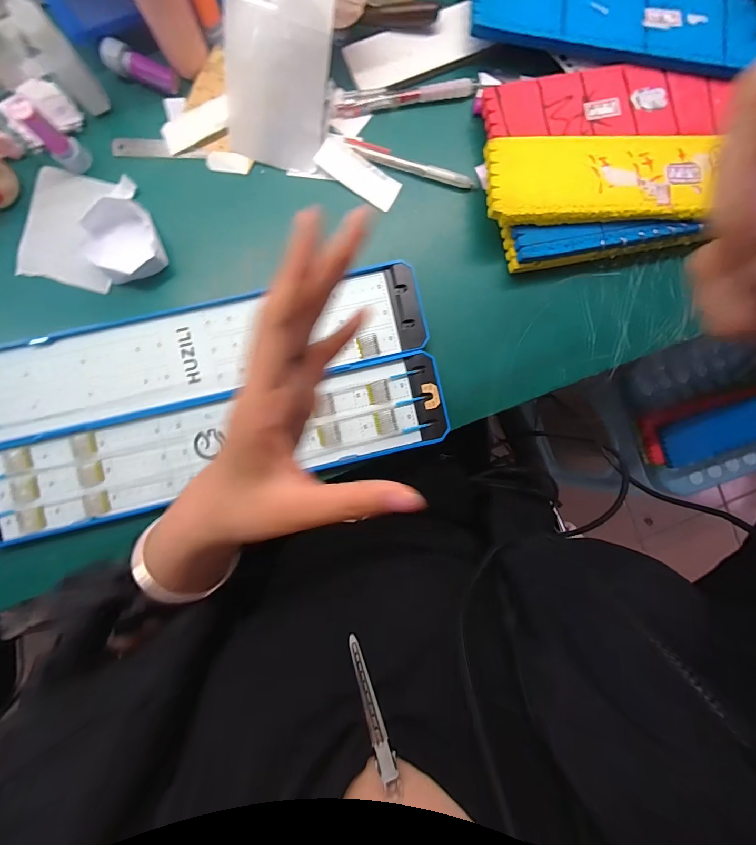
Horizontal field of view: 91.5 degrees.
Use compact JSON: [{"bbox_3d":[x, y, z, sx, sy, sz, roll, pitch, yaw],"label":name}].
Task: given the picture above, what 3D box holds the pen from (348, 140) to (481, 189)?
[{"bbox_3d":[0.032,-0.250,0.356,0.128,0.011,0.017,19,89,-3],"label":"pen"}]

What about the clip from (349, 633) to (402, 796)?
[{"bbox_3d":[-0.005,0.155,0.205,0.008,0.086,0.006,-40,113,-2],"label":"clip"}]

